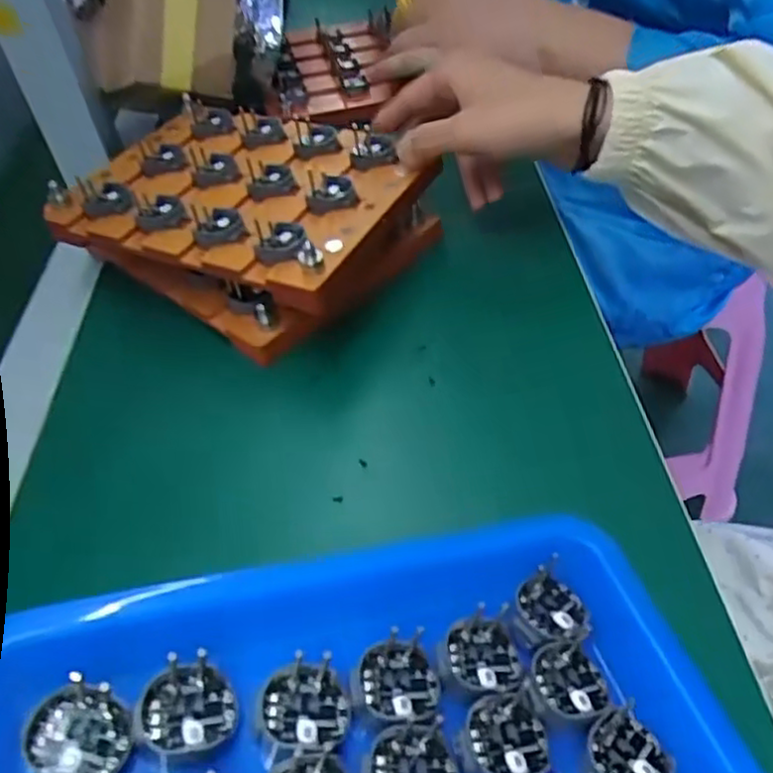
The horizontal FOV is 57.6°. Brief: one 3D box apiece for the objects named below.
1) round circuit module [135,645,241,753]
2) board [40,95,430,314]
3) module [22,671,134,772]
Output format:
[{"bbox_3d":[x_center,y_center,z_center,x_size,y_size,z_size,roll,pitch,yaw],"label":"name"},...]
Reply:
[{"bbox_3d":[-0.059,0.097,0.209,0.027,0.006,0.027,8,45,-8],"label":"round circuit module"},{"bbox_3d":[-0.081,-0.117,0.407,0.190,0.027,0.143,19,47,21],"label":"board"},{"bbox_3d":[-0.087,0.099,0.199,0.026,0.007,0.029,-34,52,-29],"label":"module"}]

